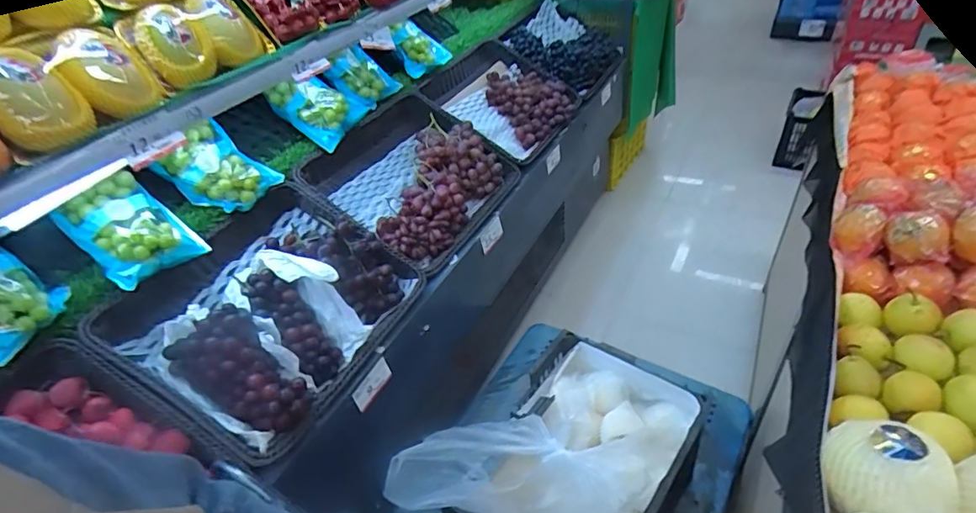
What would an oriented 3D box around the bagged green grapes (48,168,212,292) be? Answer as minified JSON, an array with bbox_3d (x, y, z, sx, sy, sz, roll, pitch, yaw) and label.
[{"bbox_3d":[-0.642,-0.049,0.933,0.070,0.214,0.155,-34,9,45],"label":"bagged green grapes"}]

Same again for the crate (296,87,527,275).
[{"bbox_3d":[-0.202,-0.214,1.371,0.461,0.150,0.531,31,47,10],"label":"crate"}]

